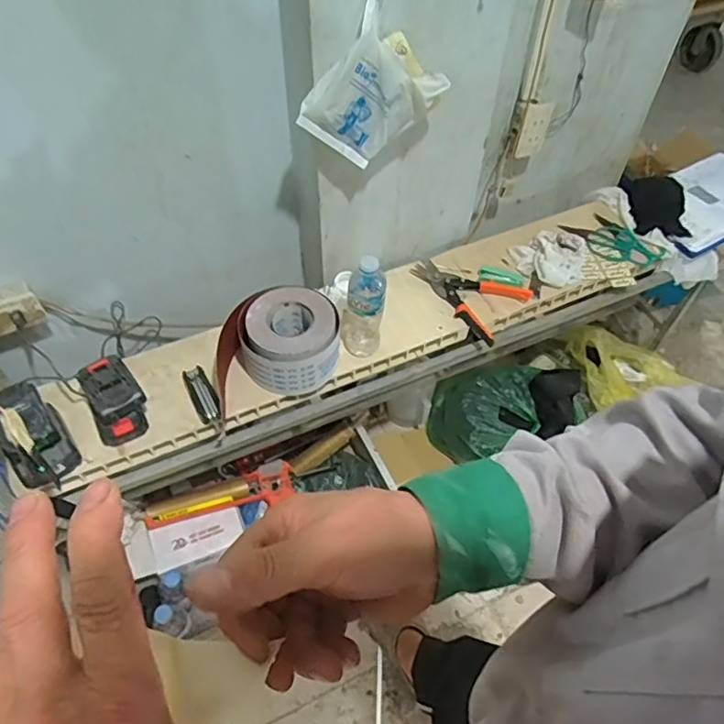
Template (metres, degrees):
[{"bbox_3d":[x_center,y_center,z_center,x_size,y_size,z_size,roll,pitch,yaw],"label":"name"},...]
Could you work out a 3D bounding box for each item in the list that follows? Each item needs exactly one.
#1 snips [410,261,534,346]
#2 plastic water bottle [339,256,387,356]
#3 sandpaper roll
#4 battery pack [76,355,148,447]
[{"bbox_3d":[0.204,-0.145,1.166,0.222,0.018,0.147,33,59,22],"label":"snips"},{"bbox_3d":[0.001,-0.097,1.015,0.073,0.211,0.067,0,52,-1],"label":"plastic water bottle"},{"bbox_3d":[-0.150,-0.033,1.027,0.224,0.103,0.165,-12,54,-10],"label":"sandpaper roll"},{"bbox_3d":[-0.405,0.068,0.955,0.087,0.098,0.108,-34,60,-24],"label":"battery pack"}]

